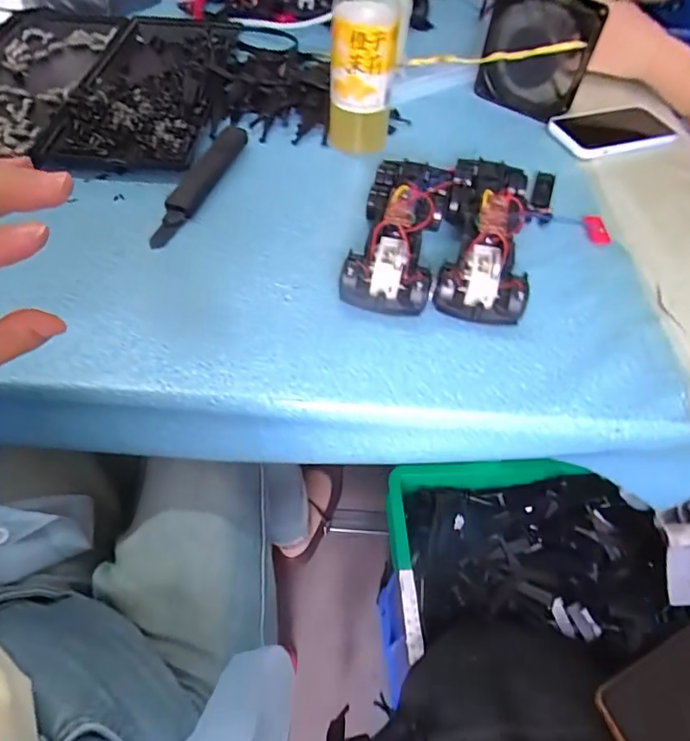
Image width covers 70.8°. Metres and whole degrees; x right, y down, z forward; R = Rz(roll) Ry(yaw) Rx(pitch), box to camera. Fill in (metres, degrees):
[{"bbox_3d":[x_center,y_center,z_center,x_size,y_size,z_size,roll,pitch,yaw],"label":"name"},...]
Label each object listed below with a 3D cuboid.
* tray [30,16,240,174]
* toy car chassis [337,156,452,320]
[{"bbox_3d":[-0.240,-0.356,0.598,0.163,0.032,0.367,0,56,-4],"label":"tray"},{"bbox_3d":[0.051,-0.138,0.432,0.071,0.053,0.188,13,56,5],"label":"toy car chassis"}]

